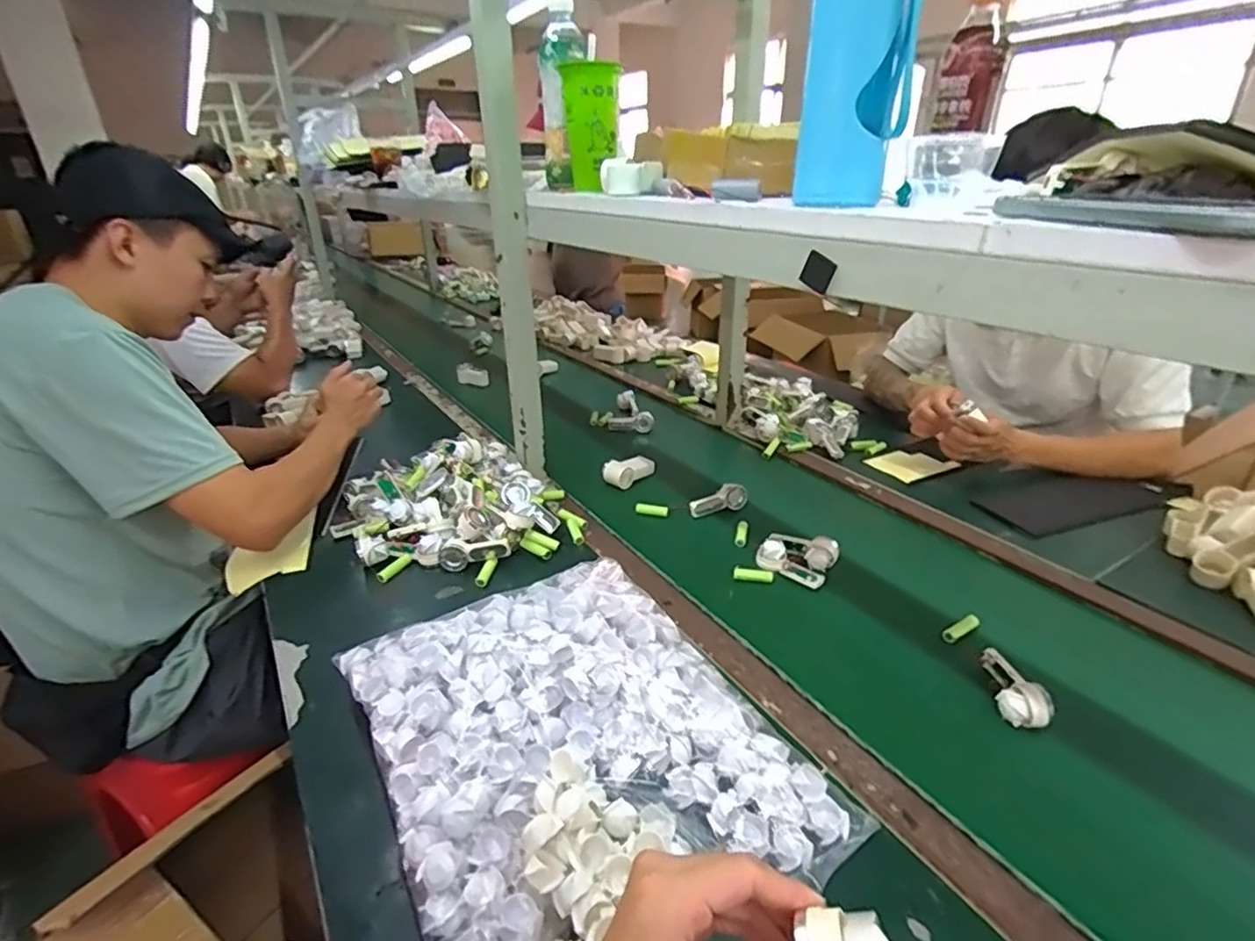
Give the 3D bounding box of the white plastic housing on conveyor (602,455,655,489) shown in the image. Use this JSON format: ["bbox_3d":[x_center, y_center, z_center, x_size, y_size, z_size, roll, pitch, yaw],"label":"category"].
[{"bbox_3d":[0.008,0.000,1.057,0.104,0.034,0.048,-24,34,-36],"label":"white plastic housing on conveyor"}]

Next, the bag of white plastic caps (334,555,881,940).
[{"bbox_3d":[-0.047,0.225,0.536,0.310,0.067,0.399,-18,32,-29],"label":"bag of white plastic caps"}]

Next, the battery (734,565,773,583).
[{"bbox_3d":[0.164,0.136,0.796,0.051,0.013,0.012,6,27,8],"label":"battery"}]

